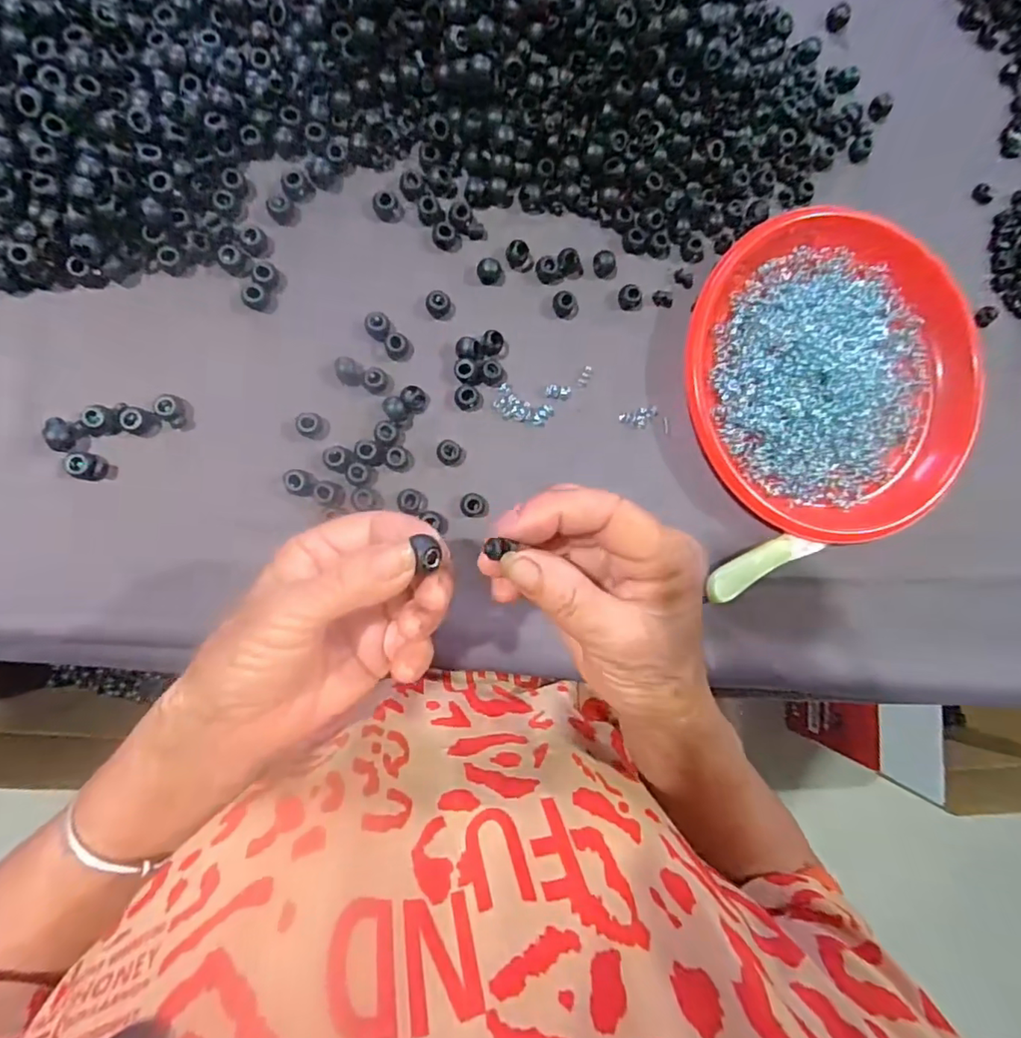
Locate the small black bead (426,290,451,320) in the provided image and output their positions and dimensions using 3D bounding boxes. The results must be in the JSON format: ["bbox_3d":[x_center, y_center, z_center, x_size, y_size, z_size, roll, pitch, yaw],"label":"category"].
[{"bbox_3d":[-0.046,-0.139,0.358,0.015,0.008,0.016,0,90,-10],"label":"small black bead"}]

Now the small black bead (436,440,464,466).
[{"bbox_3d":[-0.038,-0.043,0.359,0.017,0.009,0.018,0,90,-10],"label":"small black bead"}]

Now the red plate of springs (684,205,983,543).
[{"bbox_3d":[0.232,-0.105,0.396,0.214,0.024,0.221,0,90,-10],"label":"red plate of springs"}]

